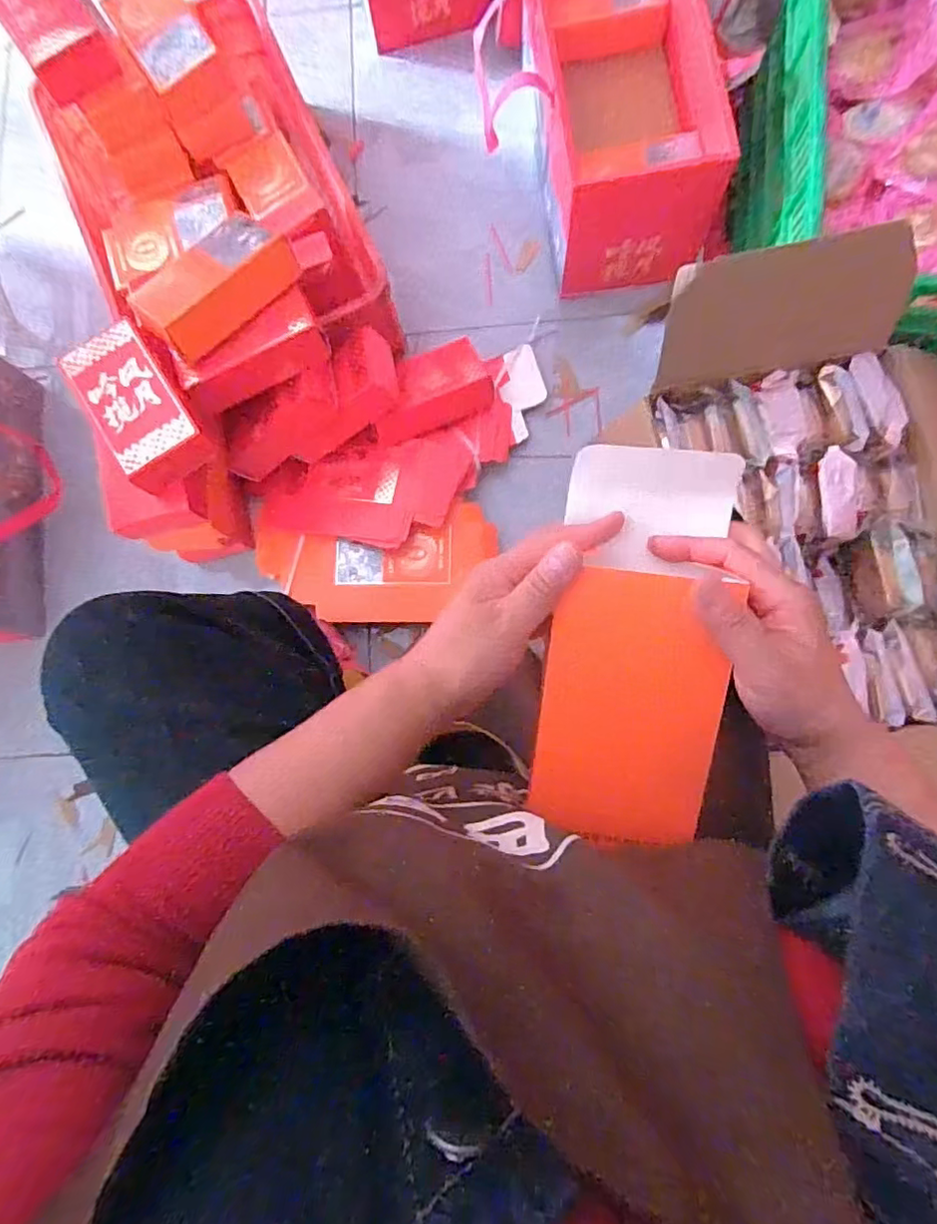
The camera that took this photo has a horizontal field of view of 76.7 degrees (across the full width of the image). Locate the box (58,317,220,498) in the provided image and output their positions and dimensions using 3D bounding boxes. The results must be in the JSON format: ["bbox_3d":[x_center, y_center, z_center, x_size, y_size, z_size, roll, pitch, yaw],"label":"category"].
[{"bbox_3d":[-0.363,-0.225,0.669,0.096,0.070,0.181,-36,81,-2],"label":"box"}]

